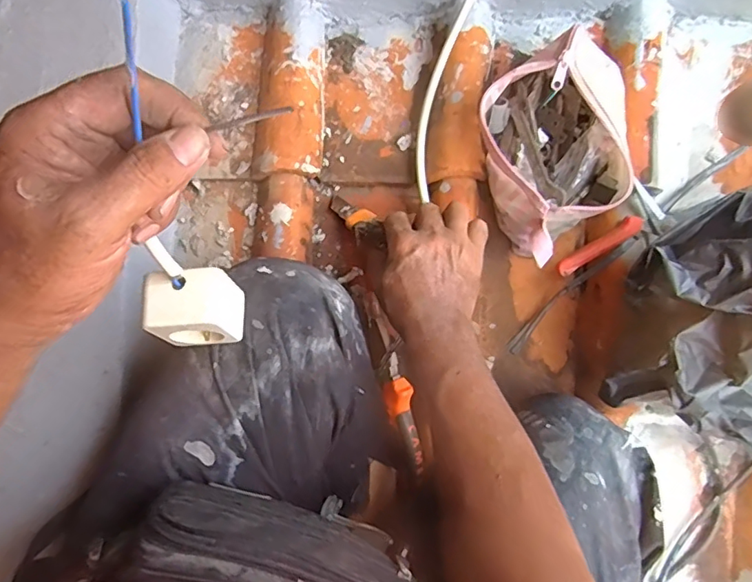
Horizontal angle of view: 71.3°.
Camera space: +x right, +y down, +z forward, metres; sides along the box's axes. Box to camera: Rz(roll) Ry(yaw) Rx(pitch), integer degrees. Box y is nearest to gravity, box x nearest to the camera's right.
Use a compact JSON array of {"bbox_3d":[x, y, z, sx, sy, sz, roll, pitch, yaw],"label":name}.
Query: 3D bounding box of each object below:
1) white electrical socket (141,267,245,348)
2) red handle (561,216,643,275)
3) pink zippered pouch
[{"bbox_3d":[-0.131,0.013,0.386,0.056,0.057,0.046,-5,77,-1],"label":"white electrical socket"},{"bbox_3d":[0.229,-0.045,0.538,0.093,0.013,0.017,-34,79,7],"label":"red handle"},{"bbox_3d":[0.183,-0.142,0.519,0.146,0.088,0.178,-24,78,-5],"label":"pink zippered pouch"}]

